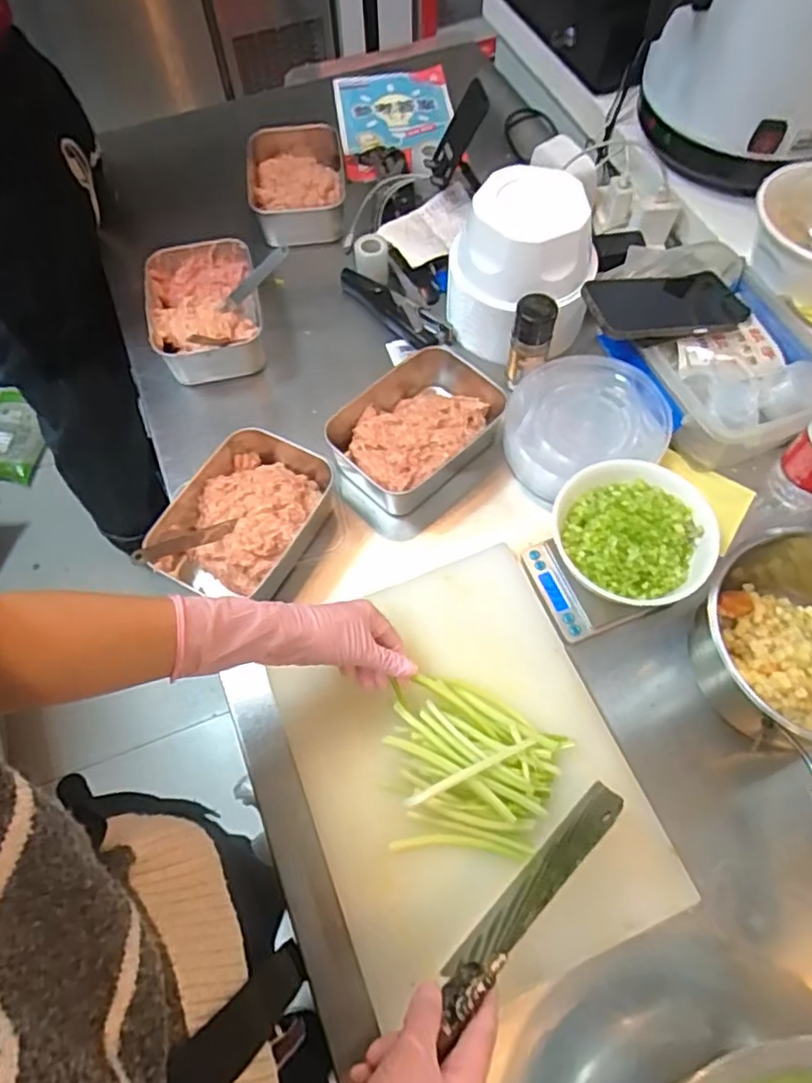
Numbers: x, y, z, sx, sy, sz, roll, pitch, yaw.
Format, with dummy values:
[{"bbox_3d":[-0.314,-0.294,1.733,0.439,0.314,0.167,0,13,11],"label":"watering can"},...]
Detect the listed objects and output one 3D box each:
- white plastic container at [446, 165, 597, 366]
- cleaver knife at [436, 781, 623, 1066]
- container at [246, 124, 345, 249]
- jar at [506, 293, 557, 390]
[{"bbox_3d":[0.130,-0.304,0.732,0.164,0.157,0.146,8,64,5],"label":"white plastic container"},{"bbox_3d":[0.056,0.282,0.441,0.021,0.070,0.297,42,60,19],"label":"cleaver knife"},{"bbox_3d":[-0.154,-0.497,0.904,0.134,0.060,0.190,-5,63,-2],"label":"container"},{"bbox_3d":[0.138,-0.217,0.711,0.042,0.108,0.039,0,63,0],"label":"jar"}]

